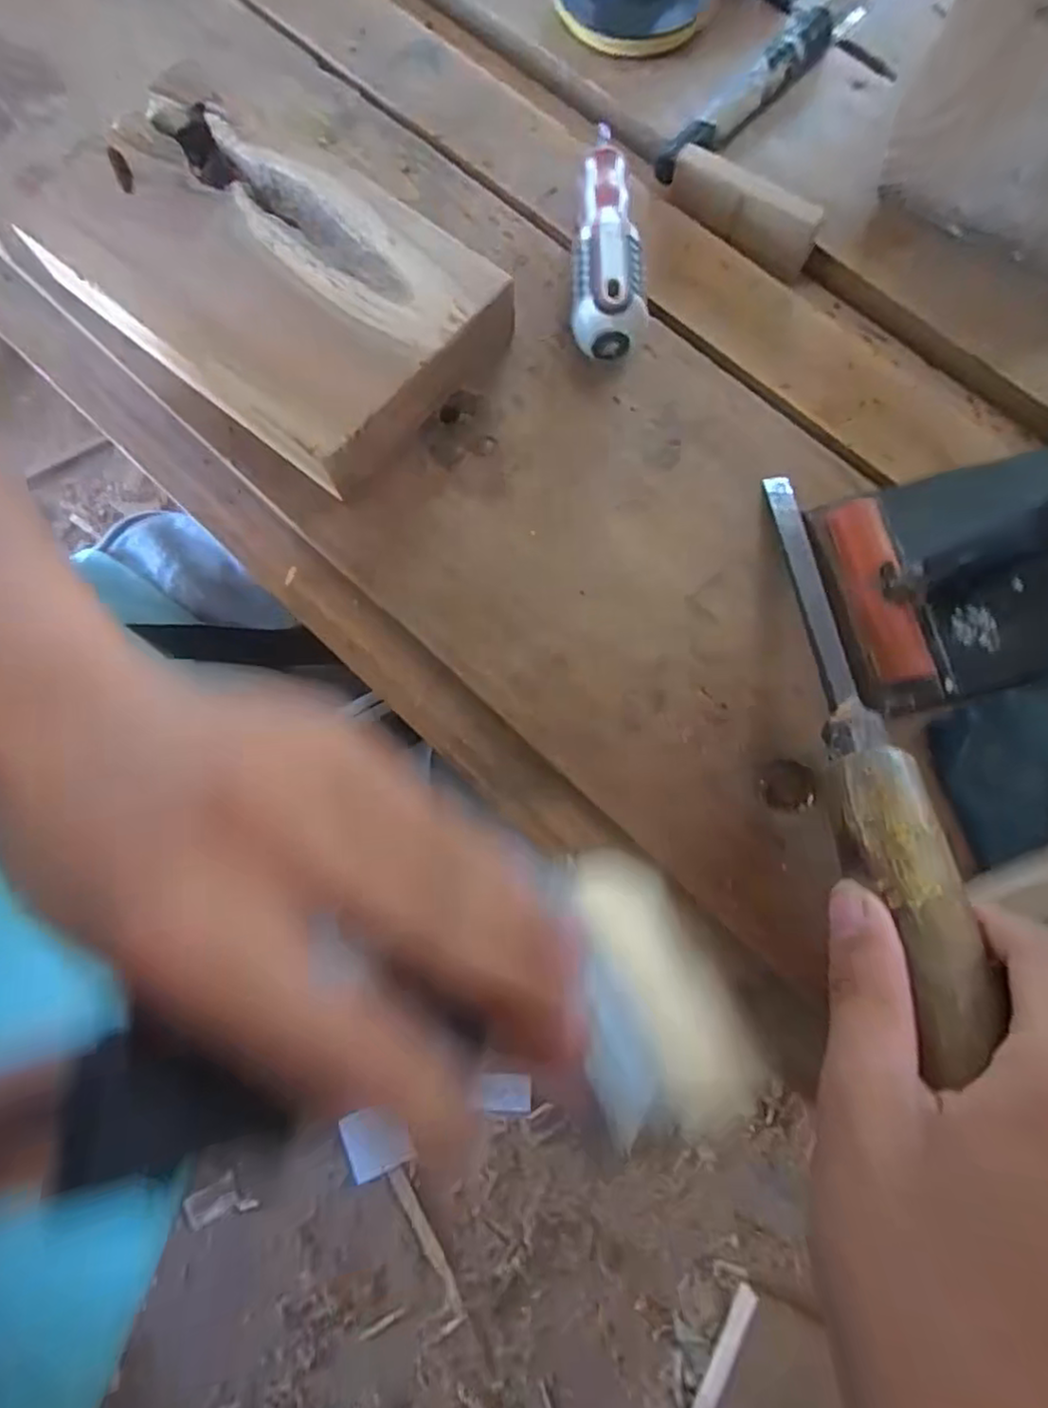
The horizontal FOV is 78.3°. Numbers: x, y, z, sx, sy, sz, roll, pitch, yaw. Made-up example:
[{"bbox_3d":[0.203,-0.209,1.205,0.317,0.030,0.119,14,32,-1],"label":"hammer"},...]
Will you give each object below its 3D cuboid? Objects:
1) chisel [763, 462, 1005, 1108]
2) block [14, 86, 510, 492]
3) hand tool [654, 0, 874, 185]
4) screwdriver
[{"bbox_3d":[0.116,-0.002,0.234,0.023,0.017,0.238,2,51,1],"label":"chisel"},{"bbox_3d":[-0.122,-0.202,0.312,0.201,0.039,0.126,39,82,8],"label":"block"},{"bbox_3d":[0.135,-0.342,0.344,0.027,0.014,0.174,39,82,8],"label":"hand tool"},{"bbox_3d":[0.041,-0.220,0.314,0.035,0.037,0.114,1,78,1],"label":"screwdriver"}]

